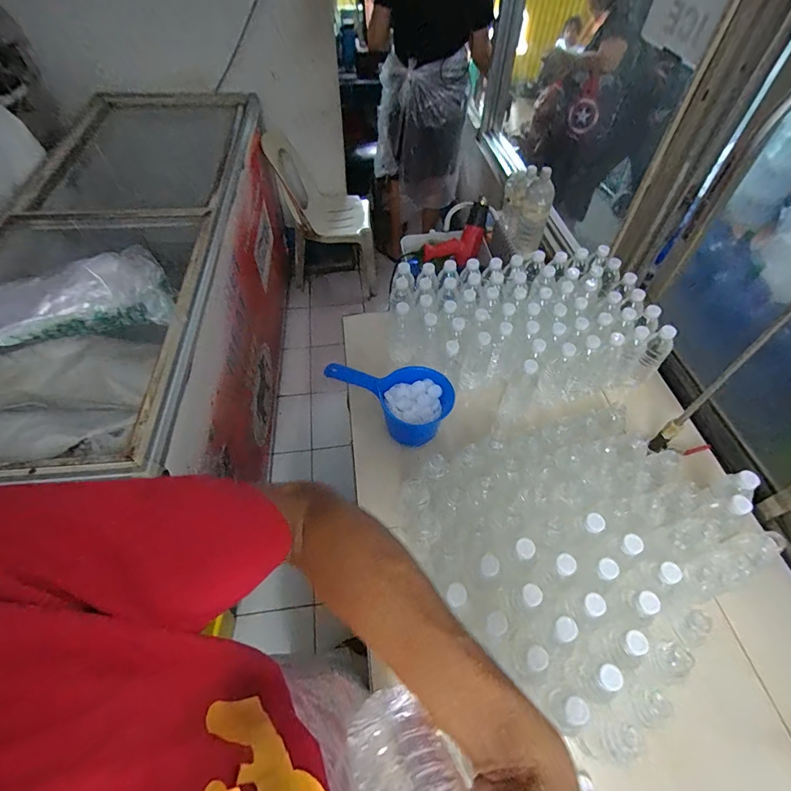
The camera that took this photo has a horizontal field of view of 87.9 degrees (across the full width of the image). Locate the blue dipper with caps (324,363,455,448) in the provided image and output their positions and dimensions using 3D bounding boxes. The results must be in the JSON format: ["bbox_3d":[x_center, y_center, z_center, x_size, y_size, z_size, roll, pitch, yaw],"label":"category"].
[{"bbox_3d":[-0.007,0.001,0.862,0.260,0.103,0.135,25,56,17],"label":"blue dipper with caps"}]

